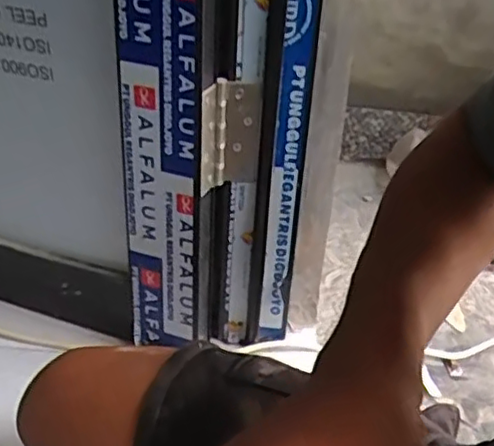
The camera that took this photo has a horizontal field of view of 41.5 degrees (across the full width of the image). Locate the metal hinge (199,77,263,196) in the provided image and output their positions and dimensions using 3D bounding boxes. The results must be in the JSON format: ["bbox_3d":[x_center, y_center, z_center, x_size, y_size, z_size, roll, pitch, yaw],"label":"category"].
[{"bbox_3d":[-0.015,-0.077,0.591,0.034,0.102,0.052,18,35,22],"label":"metal hinge"}]

